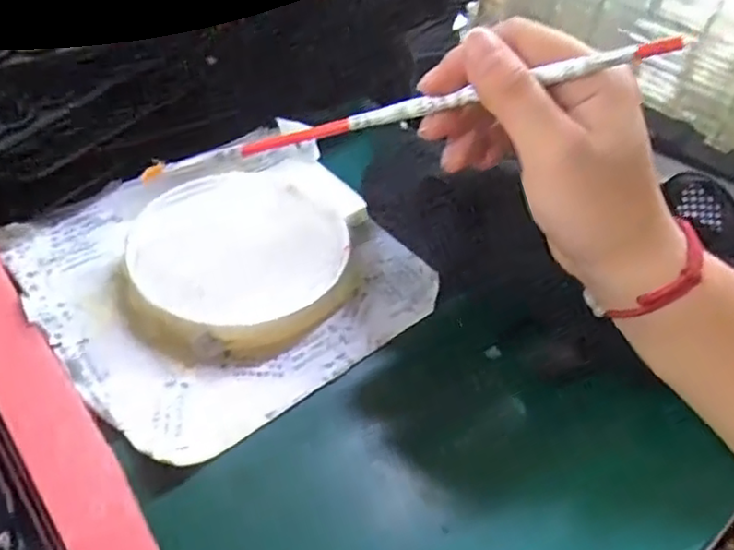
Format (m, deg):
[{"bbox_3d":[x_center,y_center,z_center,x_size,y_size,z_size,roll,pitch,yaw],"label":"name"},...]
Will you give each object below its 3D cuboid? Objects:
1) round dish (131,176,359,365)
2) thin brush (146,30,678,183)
[{"bbox_3d":[-0.070,-0.012,0.357,0.112,0.023,0.126,-10,47,-16],"label":"round dish"},{"bbox_3d":[0.011,-0.069,0.271,0.220,0.007,0.004,-8,39,25],"label":"thin brush"}]

